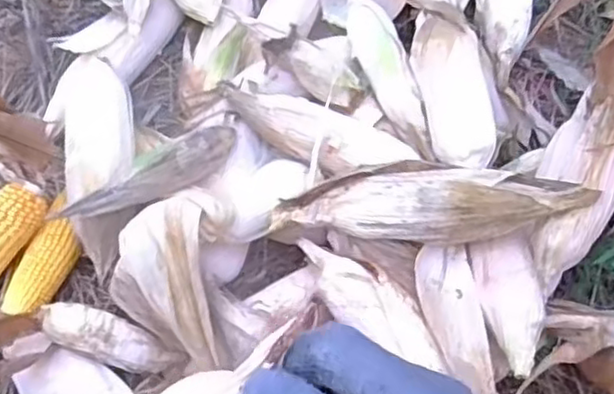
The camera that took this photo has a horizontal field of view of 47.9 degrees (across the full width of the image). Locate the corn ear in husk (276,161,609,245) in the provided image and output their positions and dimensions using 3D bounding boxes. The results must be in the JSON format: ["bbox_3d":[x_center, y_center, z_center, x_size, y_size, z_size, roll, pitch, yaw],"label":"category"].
[{"bbox_3d":[0.128,0.003,0.720,0.311,0.058,0.085,4,66,0],"label":"corn ear in husk"}]

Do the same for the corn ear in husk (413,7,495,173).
[{"bbox_3d":[0.170,-0.135,0.832,0.079,0.066,0.238,-2,66,-3],"label":"corn ear in husk"}]

